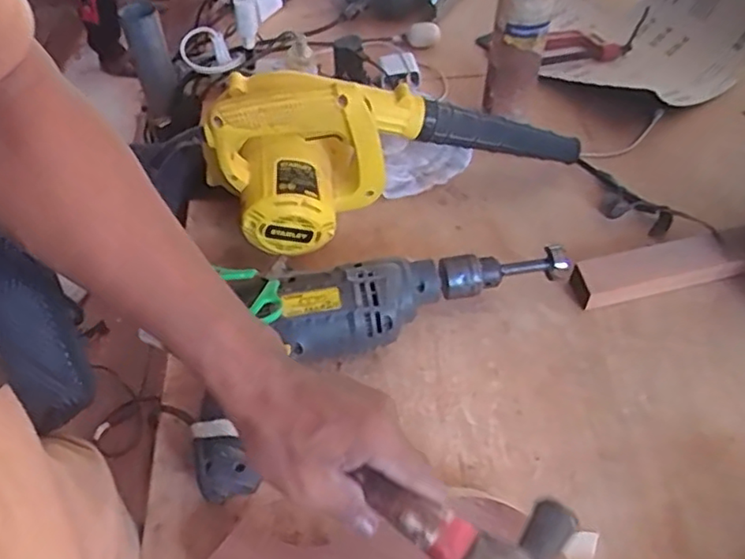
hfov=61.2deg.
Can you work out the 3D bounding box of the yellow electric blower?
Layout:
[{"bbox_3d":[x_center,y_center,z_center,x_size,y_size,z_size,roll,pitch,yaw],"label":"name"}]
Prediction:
[{"bbox_3d":[0.023,-0.144,0.650,0.411,0.163,0.140,-13,49,-25],"label":"yellow electric blower"}]

